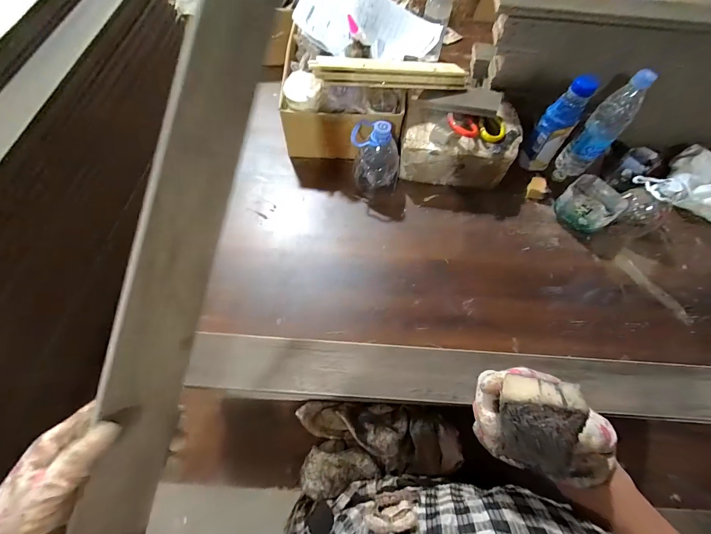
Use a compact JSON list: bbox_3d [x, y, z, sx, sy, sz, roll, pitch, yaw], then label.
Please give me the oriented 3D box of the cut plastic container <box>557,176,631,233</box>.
[{"bbox_3d":[0.479,-0.125,0.643,0.092,0.062,0.106,-32,72,-16],"label":"cut plastic container"}]

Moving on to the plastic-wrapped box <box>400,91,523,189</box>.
[{"bbox_3d":[0.216,-0.265,0.663,0.233,0.116,0.146,8,66,0],"label":"plastic-wrapped box"}]

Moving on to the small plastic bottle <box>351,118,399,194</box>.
[{"bbox_3d":[0.044,-0.224,0.627,0.101,0.141,0.086,9,66,1],"label":"small plastic bottle"}]

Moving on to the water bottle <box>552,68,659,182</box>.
[{"bbox_3d":[0.494,-0.271,0.630,0.071,0.214,0.070,42,70,14],"label":"water bottle"}]

